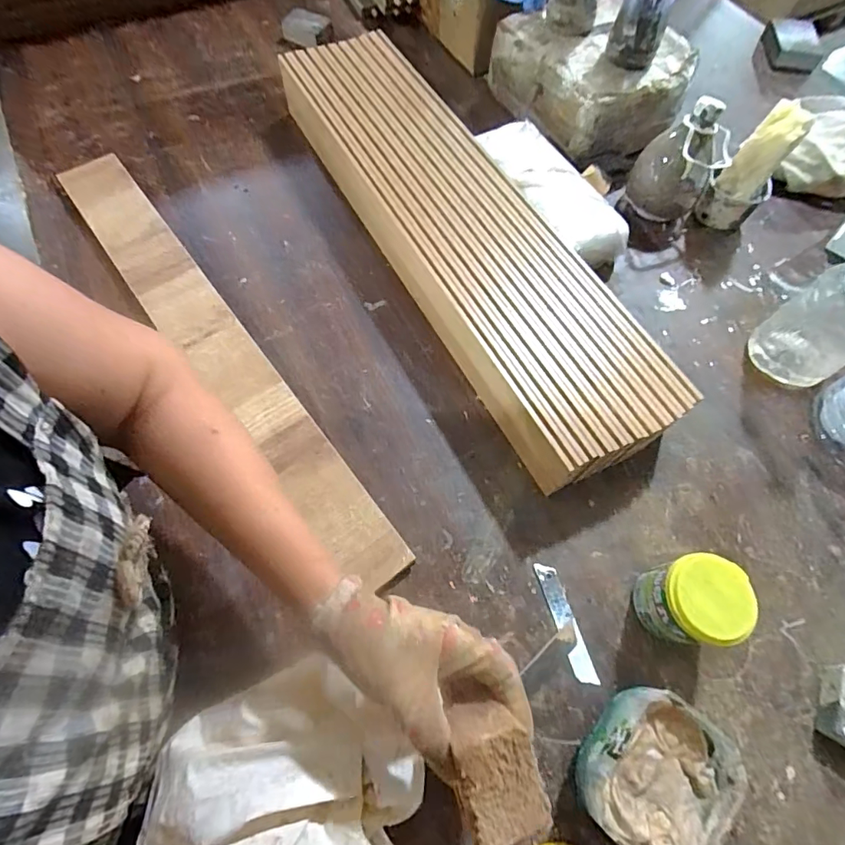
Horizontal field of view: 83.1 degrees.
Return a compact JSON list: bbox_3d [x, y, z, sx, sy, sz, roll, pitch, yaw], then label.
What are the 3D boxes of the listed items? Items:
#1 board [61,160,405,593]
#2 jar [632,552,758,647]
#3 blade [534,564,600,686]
[{"bbox_3d":[-0.238,-0.095,0.524,0.075,0.016,0.658,-37,71,-12],"label":"board"},{"bbox_3d":[0.221,0.146,0.391,0.067,0.062,0.064,-1,68,2],"label":"jar"},{"bbox_3d":[0.127,0.177,0.422,0.019,0.004,0.102,-15,66,-7],"label":"blade"}]

